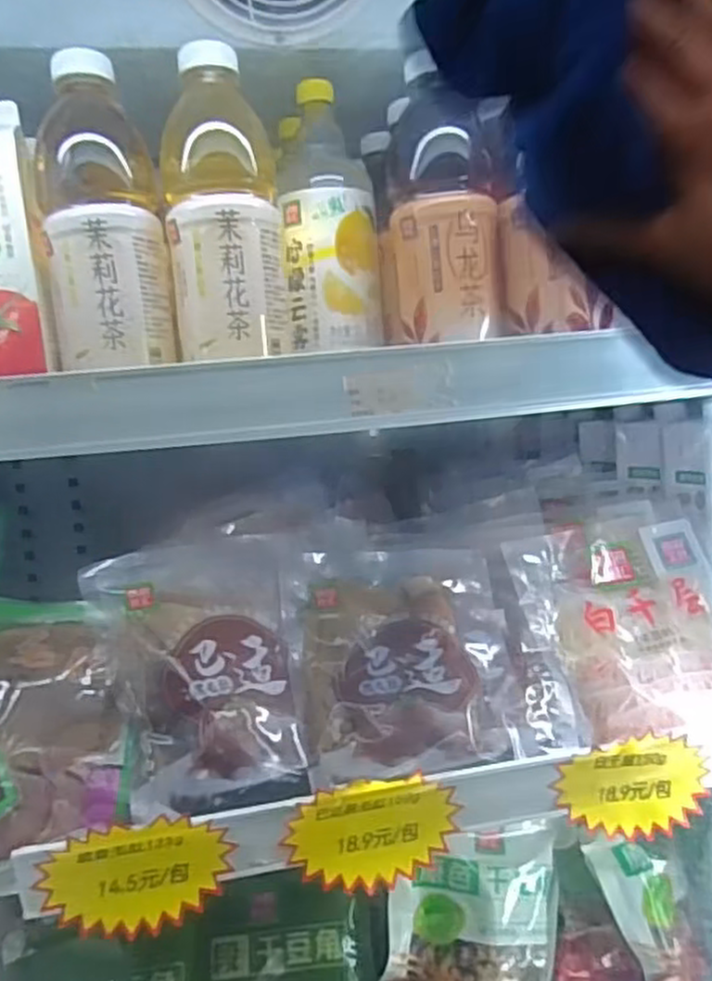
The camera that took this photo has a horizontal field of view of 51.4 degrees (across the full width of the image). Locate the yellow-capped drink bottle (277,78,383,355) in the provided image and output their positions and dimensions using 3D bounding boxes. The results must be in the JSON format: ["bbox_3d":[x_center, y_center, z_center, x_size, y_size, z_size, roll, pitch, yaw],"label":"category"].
[{"bbox_3d":[-0.020,-0.216,0.606,0.076,0.203,0.064,-4,7,9],"label":"yellow-capped drink bottle"}]

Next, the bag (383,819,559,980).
[{"bbox_3d":[0.089,0.336,0.569,0.132,0.145,0.045,5,-13,-8],"label":"bag"}]

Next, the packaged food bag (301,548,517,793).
[{"bbox_3d":[0.033,0.104,0.483,0.132,0.027,0.170,0,48,-4],"label":"packaged food bag"}]

